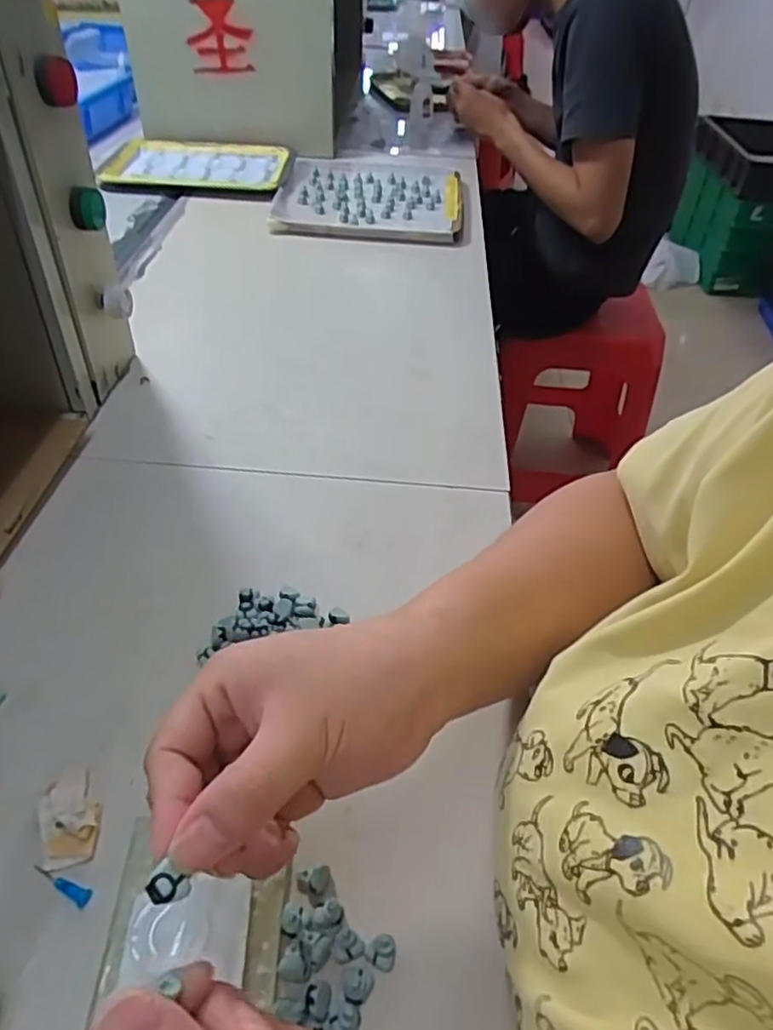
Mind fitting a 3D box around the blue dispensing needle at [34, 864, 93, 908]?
[{"bbox_3d":[-0.140,0.157,0.286,0.030,0.004,0.007,17,45,14],"label":"blue dispensing needle"}]

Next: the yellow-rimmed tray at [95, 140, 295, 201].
[{"bbox_3d":[-0.263,-0.493,0.947,0.250,0.020,0.191,7,43,1],"label":"yellow-rimmed tray"}]

